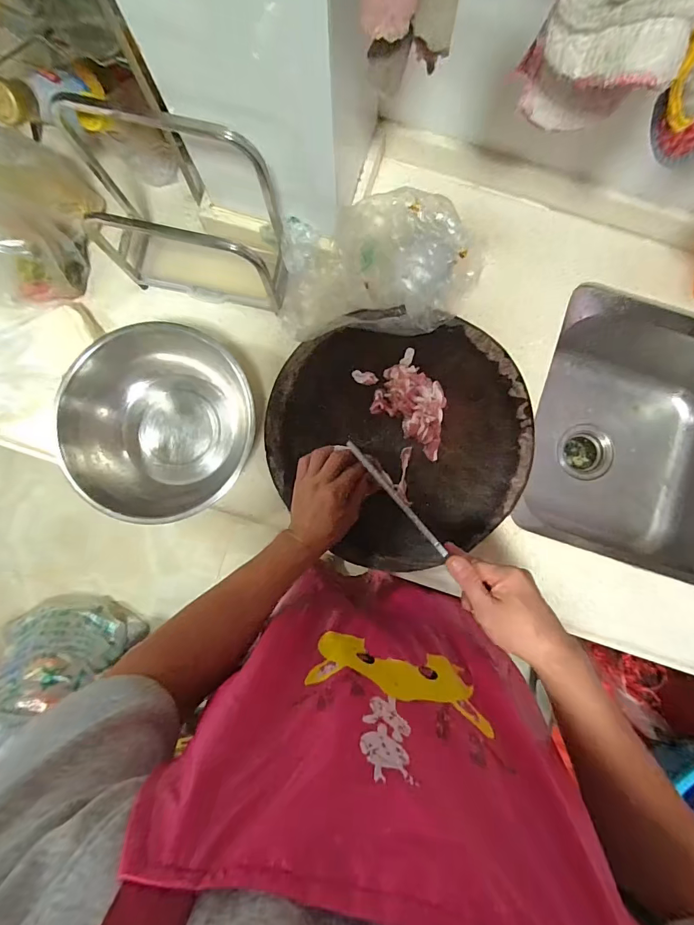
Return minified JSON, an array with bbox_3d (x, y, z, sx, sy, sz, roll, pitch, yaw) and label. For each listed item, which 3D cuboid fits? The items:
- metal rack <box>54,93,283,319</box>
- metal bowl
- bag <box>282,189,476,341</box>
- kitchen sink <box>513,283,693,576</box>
[{"bbox_3d":[-0.203,-0.295,0.530,0.239,0.228,0.092,15,87,2],"label":"metal rack"},{"bbox_3d":[-0.250,-0.048,0.583,0.246,0.097,0.253,0,87,1],"label":"metal bowl"},{"bbox_3d":[0.042,-0.247,0.570,0.256,0.147,0.155,-1,87,1],"label":"bag"},{"bbox_3d":[0.681,0.004,0.729,0.765,0.237,0.415,16,87,2],"label":"kitchen sink"}]

